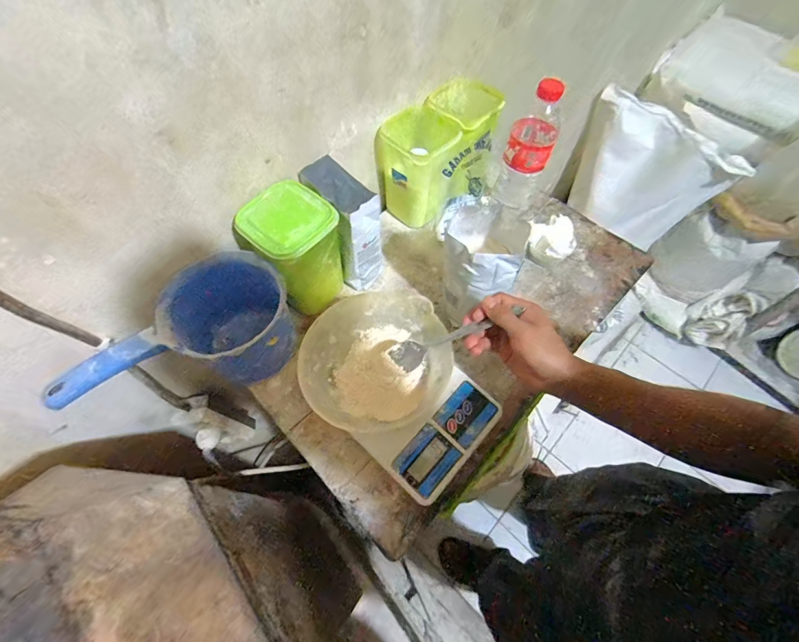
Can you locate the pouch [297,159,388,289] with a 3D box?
[{"bbox_3d":[-0.083,-0.136,0.540,0.126,0.153,0.064,38,67,19],"label":"pouch"}]

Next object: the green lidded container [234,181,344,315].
[{"bbox_3d":[-0.132,-0.086,0.499,0.100,0.150,0.094,-40,68,-20],"label":"green lidded container"}]

